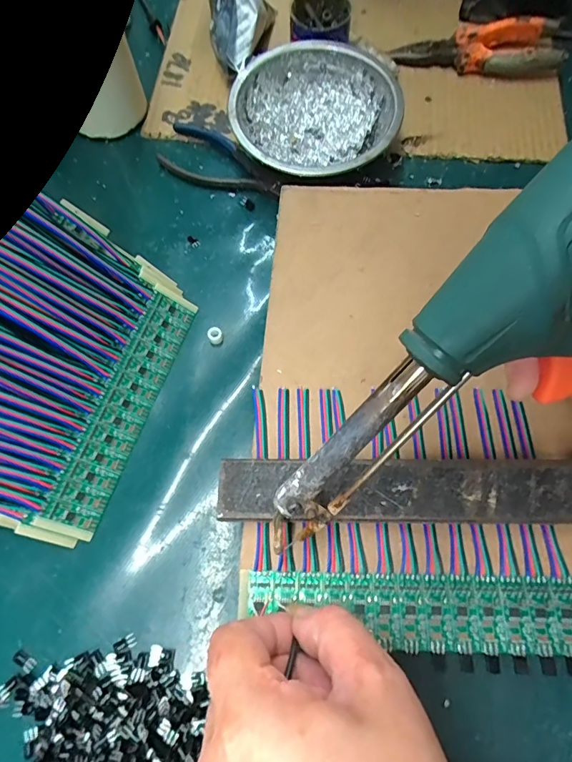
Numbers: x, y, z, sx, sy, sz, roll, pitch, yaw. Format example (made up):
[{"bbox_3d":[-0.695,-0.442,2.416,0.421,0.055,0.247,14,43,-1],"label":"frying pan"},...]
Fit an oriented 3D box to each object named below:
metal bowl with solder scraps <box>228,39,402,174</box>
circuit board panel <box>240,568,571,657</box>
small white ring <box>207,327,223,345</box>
[{"bbox_3d":[0.022,-0.198,0.332,0.121,0.045,0.114,0,67,0],"label":"metal bowl with solder scraps"},{"bbox_3d":[0.061,0.108,0.206,0.162,0.004,0.035,4,67,4],"label":"circuit board panel"},{"bbox_3d":[-0.049,-0.032,0.297,0.010,0.007,0.010,0,67,0],"label":"small white ring"}]

